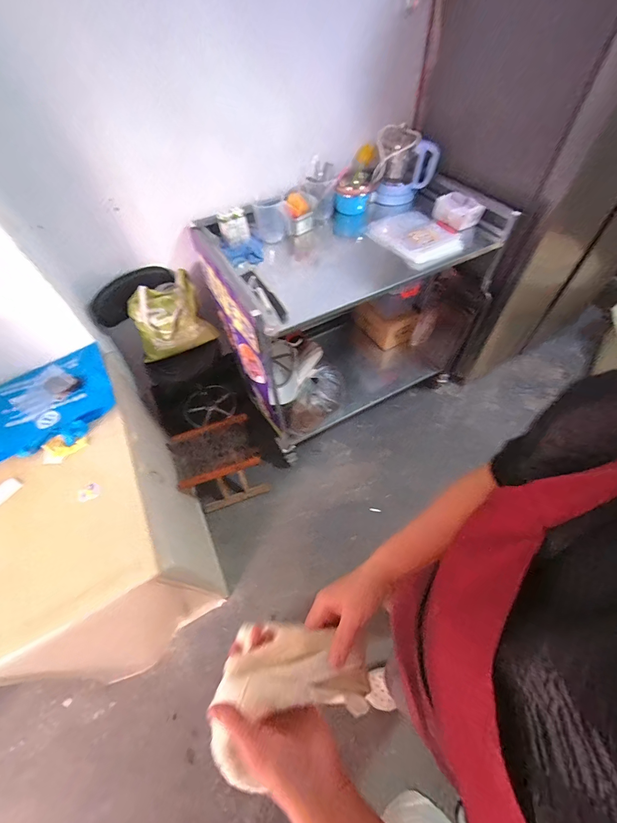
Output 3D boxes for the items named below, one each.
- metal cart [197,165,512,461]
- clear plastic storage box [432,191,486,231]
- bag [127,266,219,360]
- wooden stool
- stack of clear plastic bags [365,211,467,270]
[{"bbox_3d":[0.251,-0.438,1.489,1.185,0.873,0.562,-25,58,-12],"label":"metal cart"},{"bbox_3d":[0.541,-0.725,1.171,0.167,0.095,0.048,32,64,22],"label":"clear plastic storage box"},{"bbox_3d":[-0.545,-0.361,1.267,0.291,0.213,0.202,-29,59,-15],"label":"bag"},{"bbox_3d":[-0.400,0.233,1.437,0.364,0.322,0.339,-19,57,-9],"label":"wooden stool"},{"bbox_3d":[0.376,-0.651,1.189,0.240,0.051,0.348,-37,62,-19],"label":"stack of clear plastic bags"}]

